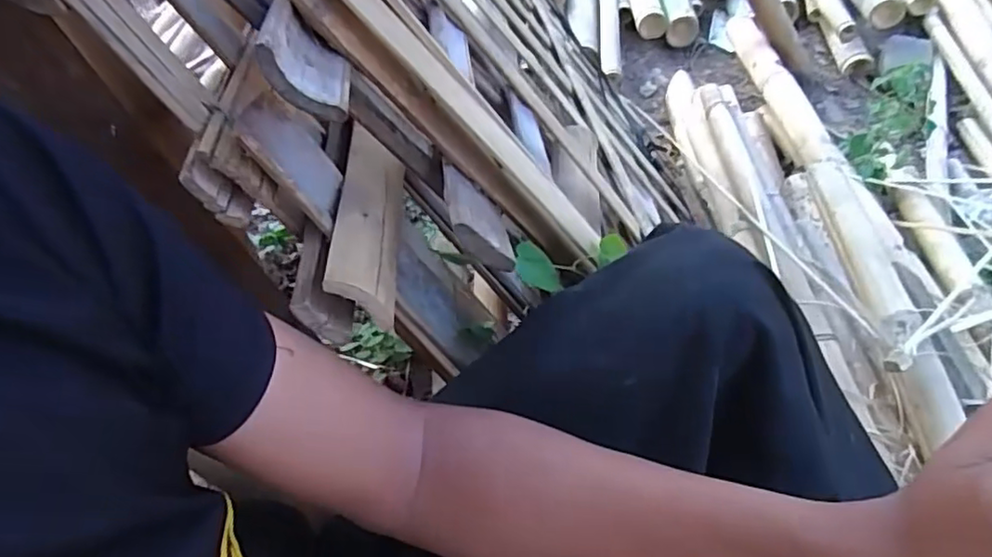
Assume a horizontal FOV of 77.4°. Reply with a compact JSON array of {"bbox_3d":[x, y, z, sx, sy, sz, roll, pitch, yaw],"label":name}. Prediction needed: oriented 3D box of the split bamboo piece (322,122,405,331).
[{"bbox_3d":[-0.080,-0.039,0.393,0.034,0.035,0.146,-5,49,2],"label":"split bamboo piece"}]

